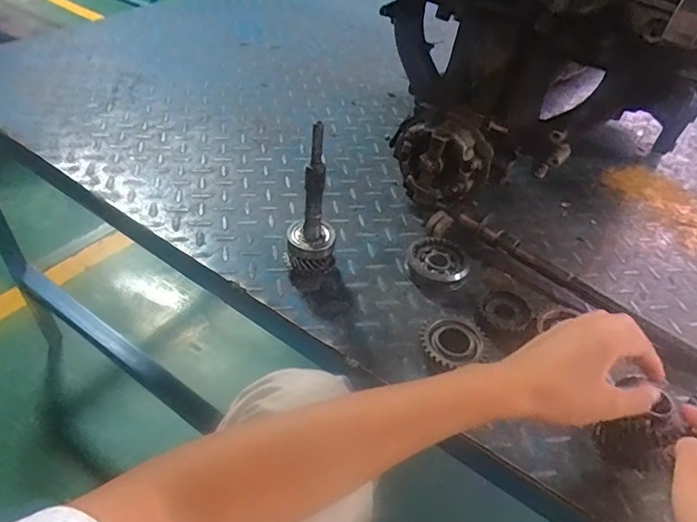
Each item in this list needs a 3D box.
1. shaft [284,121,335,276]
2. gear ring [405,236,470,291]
[{"bbox_3d":[-0.039,-0.052,0.533,0.053,0.174,0.048,0,43,-5],"label":"shaft"},{"bbox_3d":[0.103,0.001,0.604,0.069,0.016,0.074,3,42,-2],"label":"gear ring"}]

